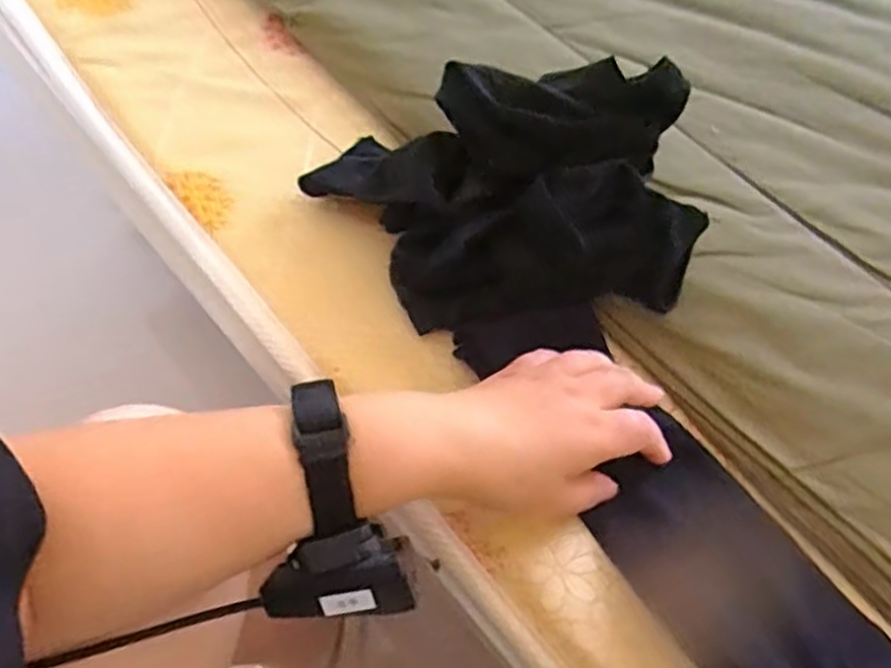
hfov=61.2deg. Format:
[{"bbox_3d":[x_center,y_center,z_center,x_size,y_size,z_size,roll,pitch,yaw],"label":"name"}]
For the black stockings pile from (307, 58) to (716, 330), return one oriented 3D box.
[{"bbox_3d":[0.032,-0.091,0.495,0.253,0.081,0.152,1,61,-1],"label":"black stockings pile"}]

